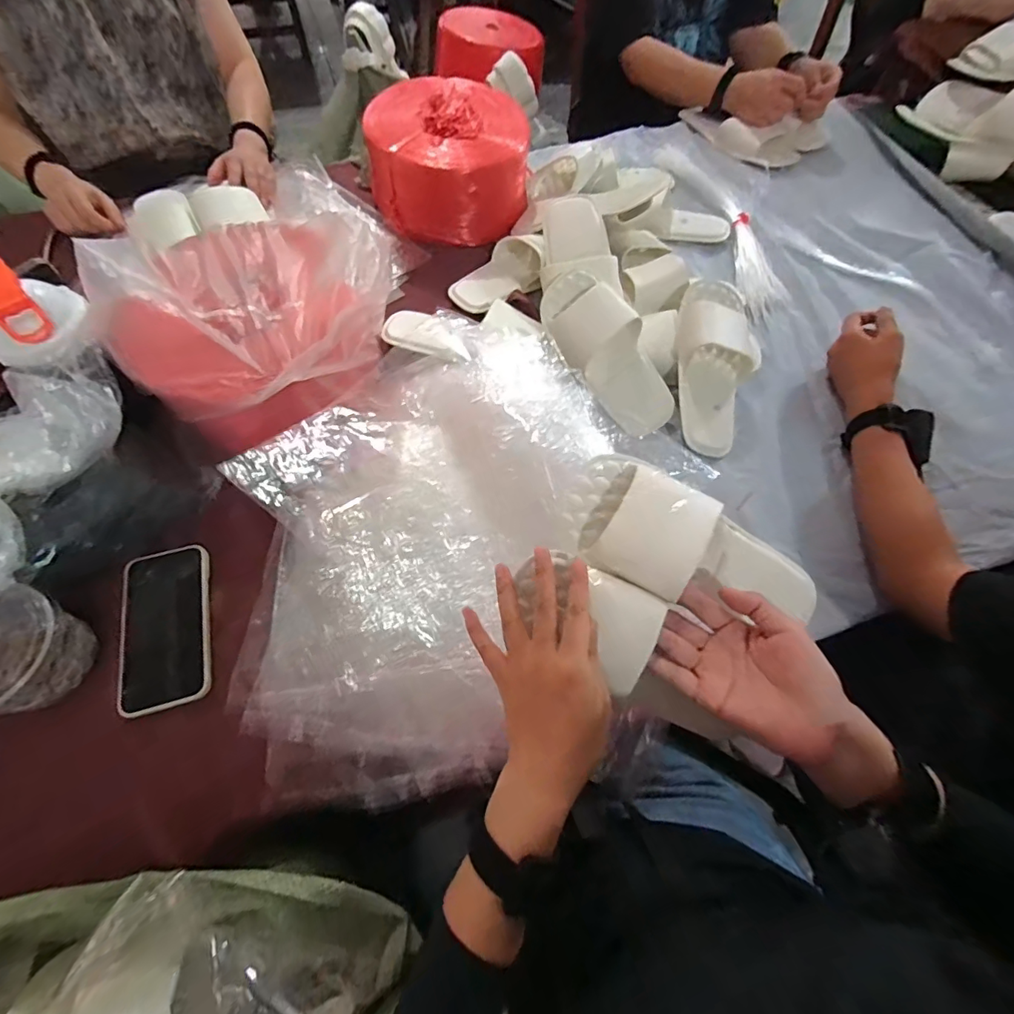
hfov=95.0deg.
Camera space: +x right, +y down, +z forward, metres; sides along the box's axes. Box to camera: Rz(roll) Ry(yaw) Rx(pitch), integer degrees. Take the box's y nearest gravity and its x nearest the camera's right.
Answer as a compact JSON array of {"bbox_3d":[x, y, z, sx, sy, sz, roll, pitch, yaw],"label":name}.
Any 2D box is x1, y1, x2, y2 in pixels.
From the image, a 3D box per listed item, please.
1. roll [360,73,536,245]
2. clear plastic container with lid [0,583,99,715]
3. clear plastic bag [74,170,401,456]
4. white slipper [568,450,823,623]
[{"bbox_3d":[-0.089,-0.568,0.776,0.243,0.143,0.217,7,63,2],"label":"roll"},{"bbox_3d":[-0.462,0.138,0.431,0.102,0.073,0.116,15,64,6],"label":"clear plastic container with lid"},{"bbox_3d":[-0.289,-0.229,0.531,0.279,0.138,0.271,-40,71,-19],"label":"clear plastic bag"},{"bbox_3d":[0.155,0.032,0.380,0.217,0.052,0.095,22,64,-3],"label":"white slipper"}]

